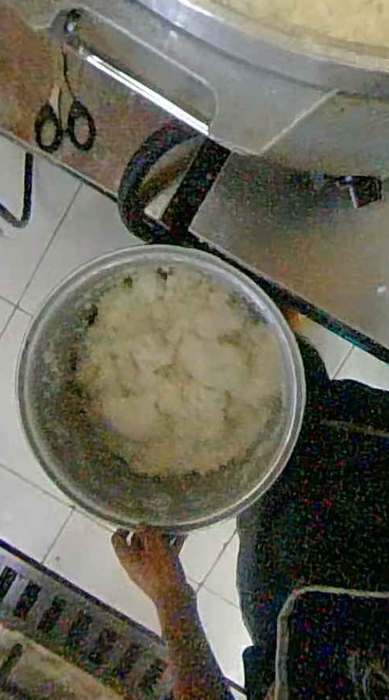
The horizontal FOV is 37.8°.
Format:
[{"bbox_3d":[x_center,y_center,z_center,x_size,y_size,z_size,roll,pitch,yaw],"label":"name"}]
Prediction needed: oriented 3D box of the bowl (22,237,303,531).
[{"bbox_3d":[-0.037,0.047,0.762,0.328,0.170,0.329,0,96,4],"label":"bowl"}]

